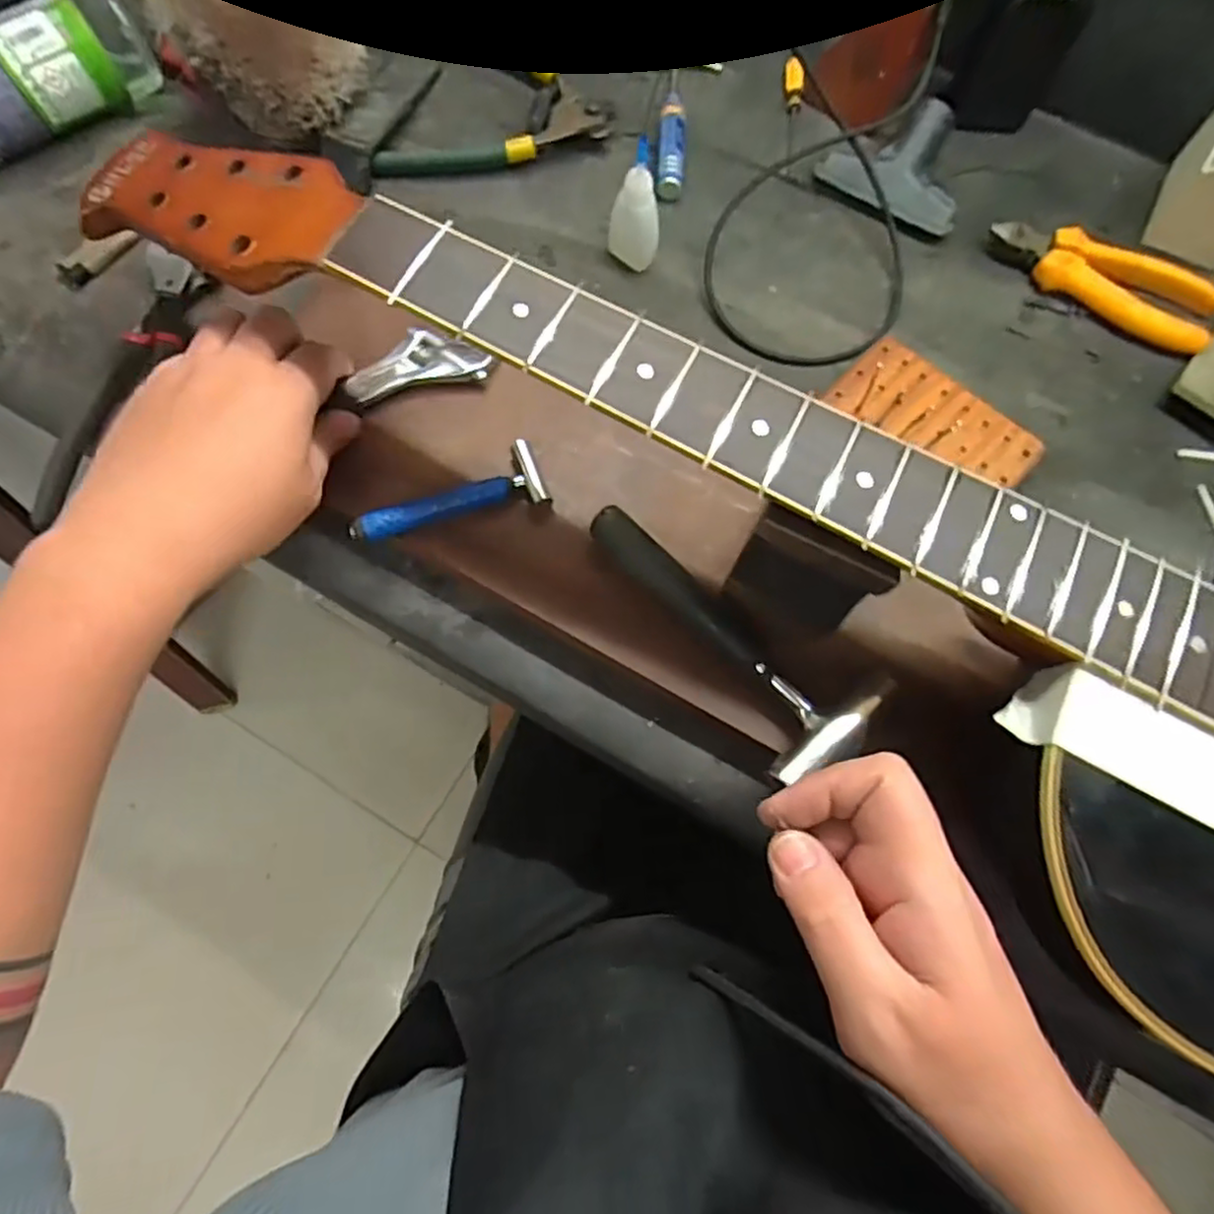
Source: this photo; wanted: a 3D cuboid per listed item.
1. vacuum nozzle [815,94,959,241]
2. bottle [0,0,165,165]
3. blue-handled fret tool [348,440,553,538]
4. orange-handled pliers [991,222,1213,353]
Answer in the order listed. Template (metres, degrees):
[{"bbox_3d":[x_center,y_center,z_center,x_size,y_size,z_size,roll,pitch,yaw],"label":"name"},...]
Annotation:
[{"bbox_3d":[0.219,-0.321,0.499,0.101,0.035,0.076,39,75,11],"label":"vacuum nozzle"},{"bbox_3d":[-0.423,-0.347,0.468,0.227,0.064,0.058,-33,75,-11],"label":"bottle"},{"bbox_3d":[-0.090,-0.066,0.388,0.108,0.012,0.038,-15,73,-6],"label":"blue-handled fret tool"},{"bbox_3d":[0.348,-0.234,0.478,0.149,0.022,0.065,32,74,9],"label":"orange-handled pliers"}]

